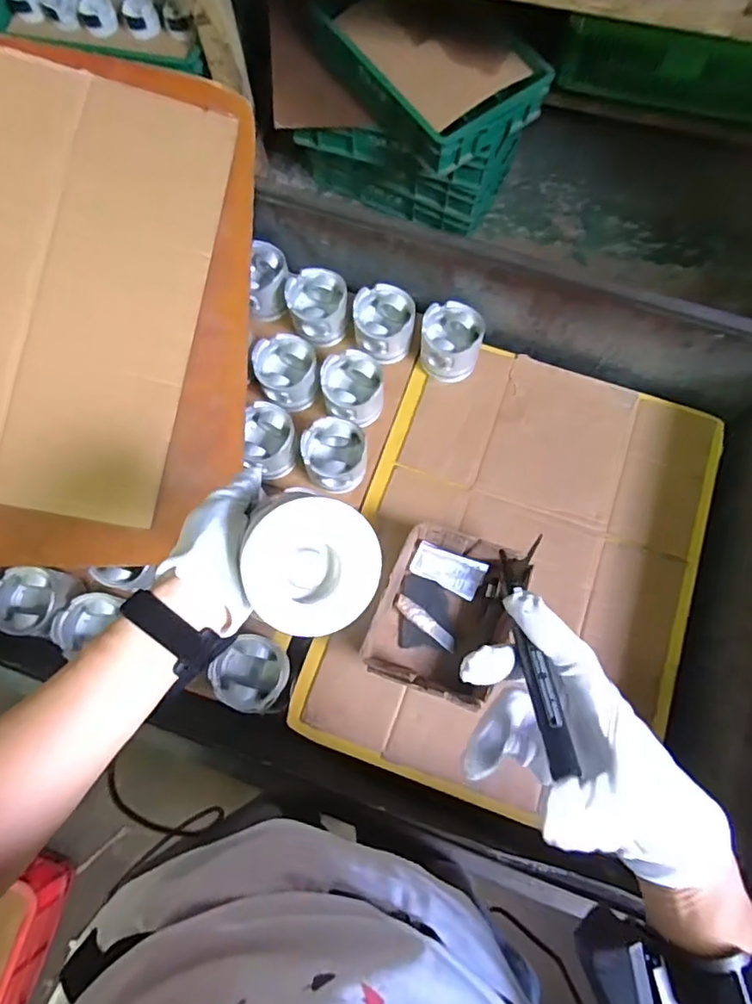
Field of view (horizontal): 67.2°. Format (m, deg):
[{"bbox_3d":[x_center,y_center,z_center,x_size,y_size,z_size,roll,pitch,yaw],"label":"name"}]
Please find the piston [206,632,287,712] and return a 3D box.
[{"bbox_3d":[-0.161,0.226,0.753,0.081,0.080,0.089,0,75,0],"label":"piston"}]

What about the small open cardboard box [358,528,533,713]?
[{"bbox_3d":[0.089,0.147,0.758,0.172,0.080,0.208,22,76,6],"label":"small open cardboard box"}]

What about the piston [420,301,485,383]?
[{"bbox_3d":[0.115,-0.245,0.874,0.093,0.069,0.095,9,75,3],"label":"piston"}]

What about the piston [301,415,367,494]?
[{"bbox_3d":[-0.062,-0.066,0.819,0.098,0.068,0.093,0,75,0],"label":"piston"}]

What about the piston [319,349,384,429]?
[{"bbox_3d":[-0.037,-0.160,0.845,0.094,0.067,0.109,9,75,2],"label":"piston"}]

